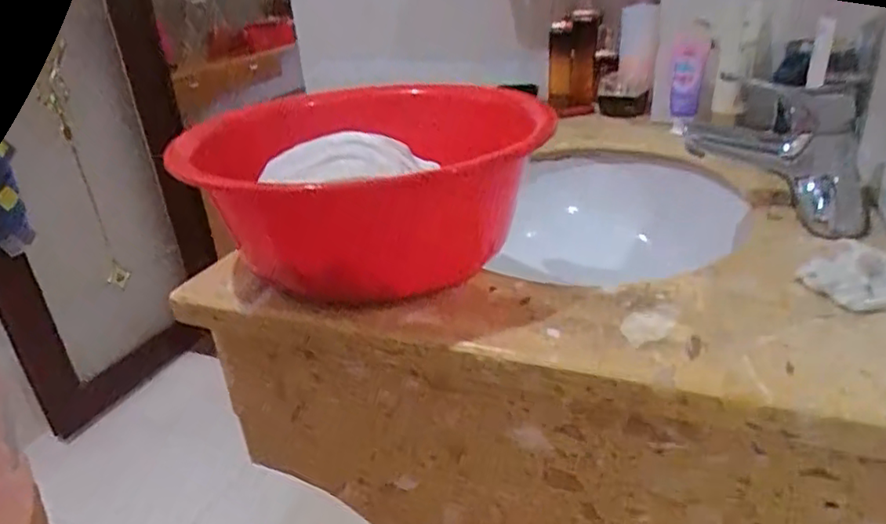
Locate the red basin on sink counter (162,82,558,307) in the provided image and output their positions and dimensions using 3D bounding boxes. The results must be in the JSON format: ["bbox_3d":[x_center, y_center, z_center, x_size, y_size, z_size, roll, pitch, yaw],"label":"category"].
[{"bbox_3d":[-0.062,-0.073,0.574,0.317,0.127,0.261,12,30,28],"label":"red basin on sink counter"}]

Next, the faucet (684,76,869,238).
[{"bbox_3d":[0.313,-0.109,0.578,0.084,0.110,0.170,-22,32,-33],"label":"faucet"}]

